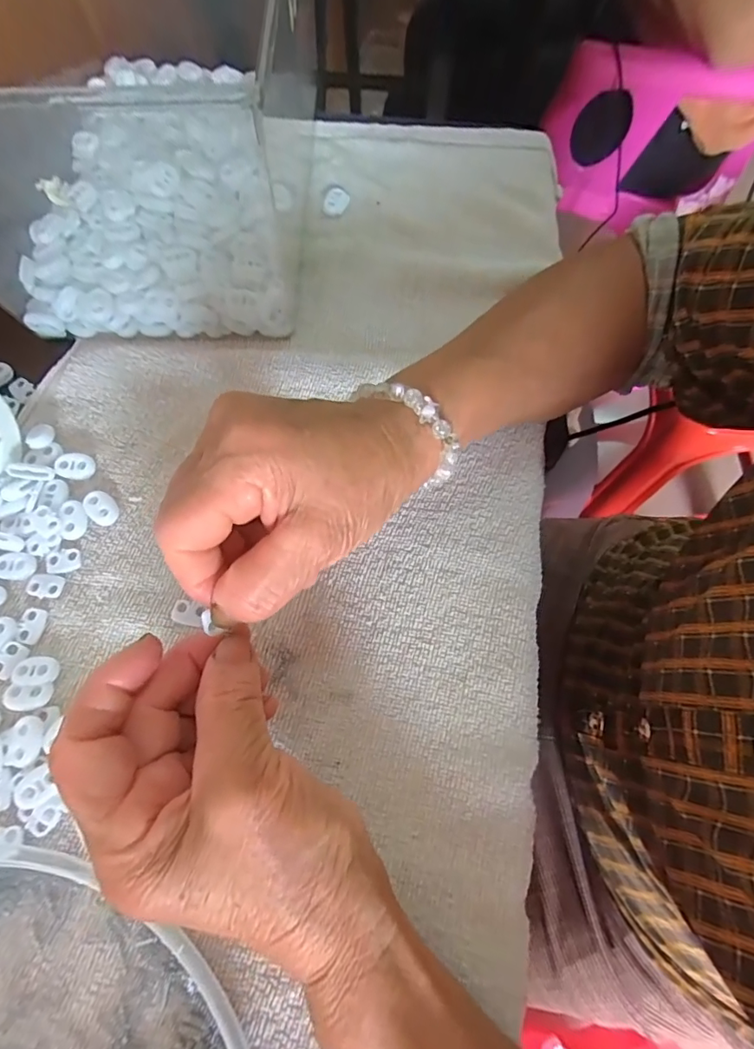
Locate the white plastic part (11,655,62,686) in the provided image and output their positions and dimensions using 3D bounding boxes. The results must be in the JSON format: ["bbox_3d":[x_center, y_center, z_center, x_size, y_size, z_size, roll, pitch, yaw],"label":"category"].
[{"bbox_3d":[-0.171,0.073,0.242,0.020,0.005,0.014,-3,70,-2],"label":"white plastic part"}]

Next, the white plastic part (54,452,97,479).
[{"bbox_3d":[-0.175,-0.034,0.280,0.023,0.005,0.015,15,70,5],"label":"white plastic part"}]

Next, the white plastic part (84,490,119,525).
[{"bbox_3d":[-0.156,-0.010,0.273,0.014,0.006,0.022,-41,75,-14],"label":"white plastic part"}]

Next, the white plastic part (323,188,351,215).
[{"bbox_3d":[-0.029,-0.234,0.349,0.016,0.004,0.023,26,72,9],"label":"white plastic part"}]

